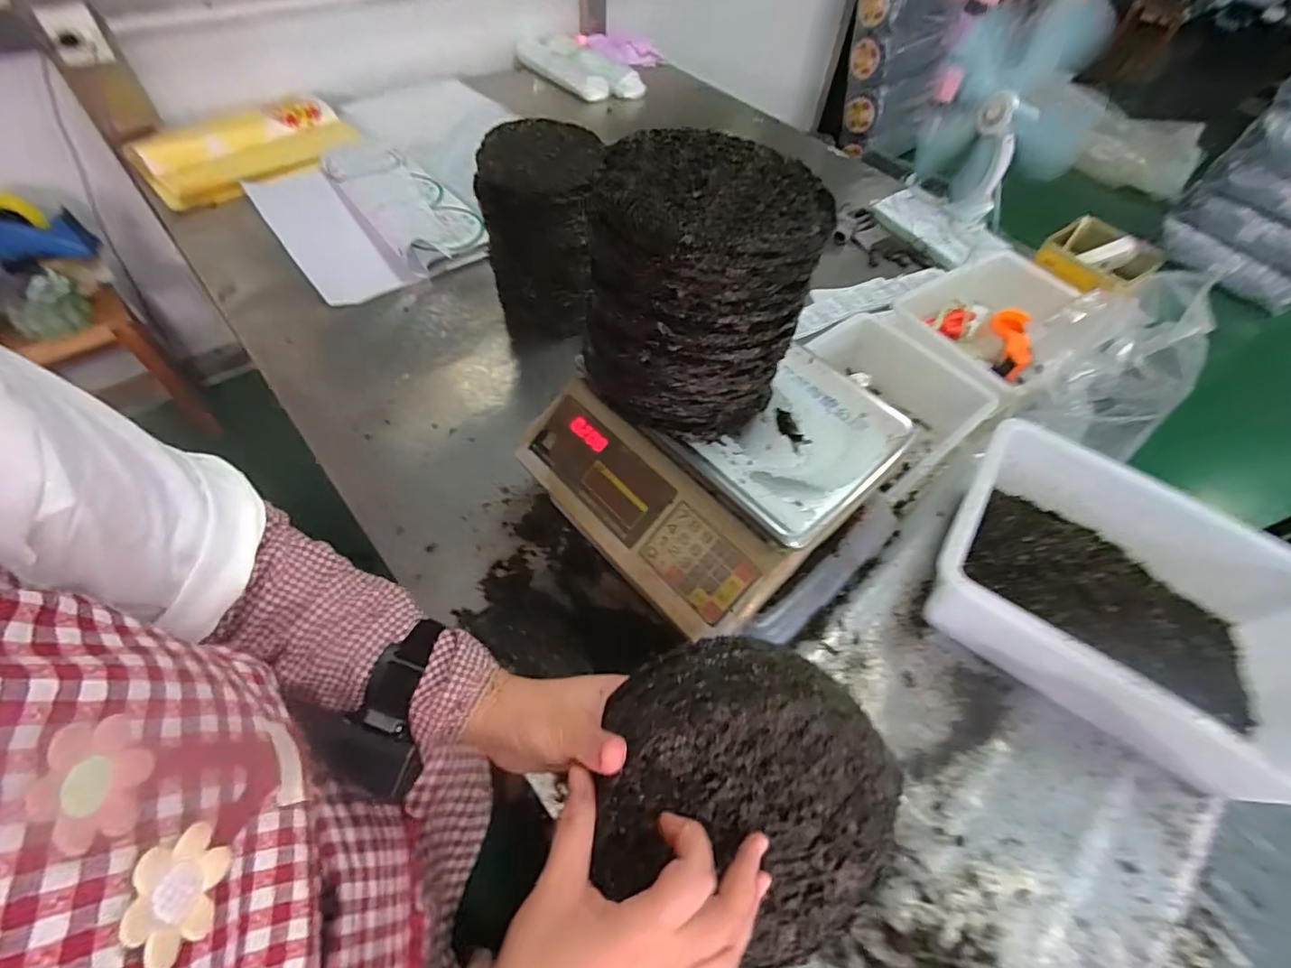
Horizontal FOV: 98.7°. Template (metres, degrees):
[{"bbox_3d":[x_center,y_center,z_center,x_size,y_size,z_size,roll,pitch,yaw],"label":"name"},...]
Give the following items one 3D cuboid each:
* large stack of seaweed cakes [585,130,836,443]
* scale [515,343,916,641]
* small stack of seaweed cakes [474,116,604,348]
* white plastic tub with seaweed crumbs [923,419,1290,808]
[{"bbox_3d":[0.055,-0.186,0.538,0.183,0.203,0.197,18,56,7],"label":"large stack of seaweed cakes"},{"bbox_3d":[0.077,-0.043,0.626,0.309,0.099,0.318,-34,64,-25],"label":"scale"},{"bbox_3d":[-0.173,-0.431,0.982,0.182,0.298,0.189,10,55,1],"label":"small stack of seaweed cakes"},{"bbox_3d":[0.501,0.113,0.583,0.357,0.104,0.280,33,59,17],"label":"white plastic tub with seaweed crumbs"}]

